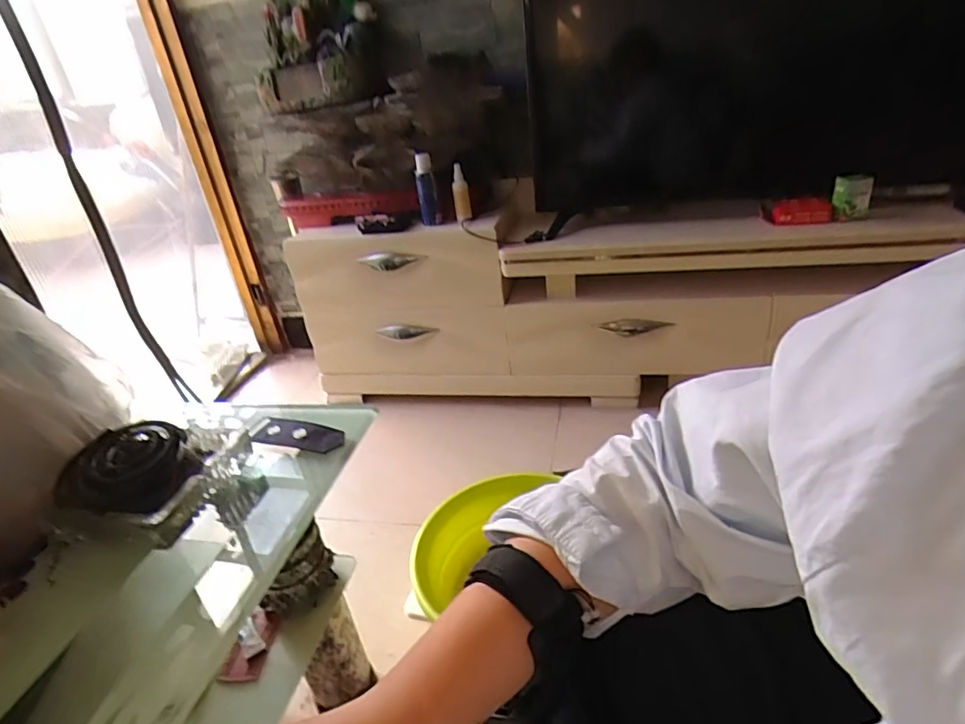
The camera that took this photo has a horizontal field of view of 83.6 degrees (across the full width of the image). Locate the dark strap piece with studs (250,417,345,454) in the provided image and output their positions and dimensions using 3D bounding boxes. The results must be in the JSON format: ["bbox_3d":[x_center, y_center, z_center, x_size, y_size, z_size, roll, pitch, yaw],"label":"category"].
[{"bbox_3d":[-0.221,0.087,0.647,0.122,0.011,0.043,2,29,19],"label":"dark strap piece with studs"}]

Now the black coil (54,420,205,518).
[{"bbox_3d":[-0.352,0.108,0.537,0.089,0.056,0.118,19,38,41],"label":"black coil"}]

